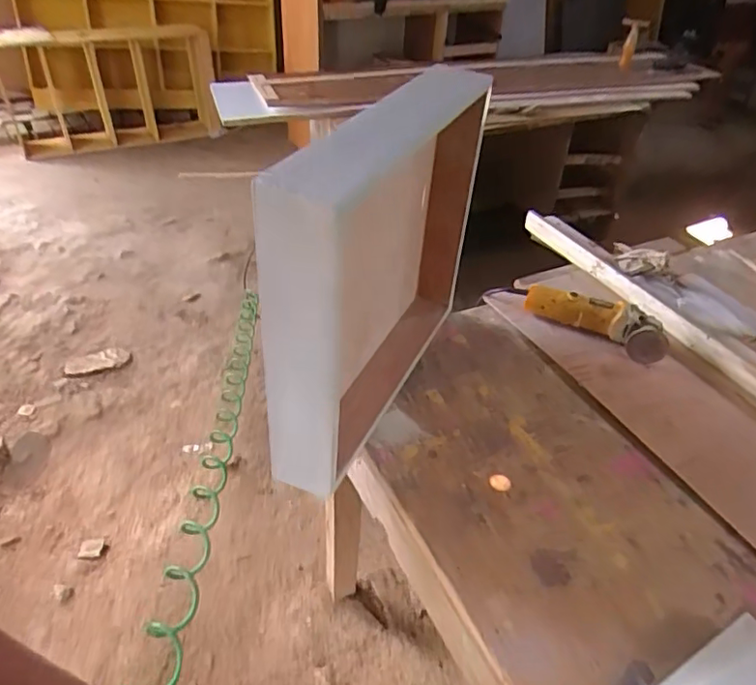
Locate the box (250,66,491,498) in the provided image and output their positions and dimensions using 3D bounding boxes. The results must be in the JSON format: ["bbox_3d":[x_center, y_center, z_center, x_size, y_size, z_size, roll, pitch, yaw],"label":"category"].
[{"bbox_3d":[0.025,-0.124,0.901,0.114,0.483,0.603,16,41,16],"label":"box"}]

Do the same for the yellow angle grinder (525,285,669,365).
[{"bbox_3d":[0.437,-0.051,1.174,0.281,0.063,0.090,25,44,24],"label":"yellow angle grinder"}]

